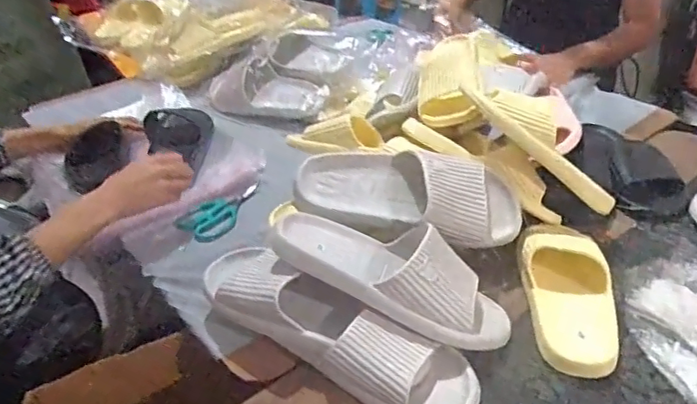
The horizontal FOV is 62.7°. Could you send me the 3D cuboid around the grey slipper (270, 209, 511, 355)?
[{"bbox_3d":[0.054,0.072,0.637,0.282,0.077,0.115,24,41,9],"label":"grey slipper"}]

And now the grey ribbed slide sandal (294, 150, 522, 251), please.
[{"bbox_3d":[0.075,-0.011,0.710,0.280,0.085,0.123,3,60,2],"label":"grey ribbed slide sandal"}]

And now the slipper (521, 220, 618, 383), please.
[{"bbox_3d":[0.262,0.092,0.682,0.106,0.069,0.226,5,35,13],"label":"slipper"}]

